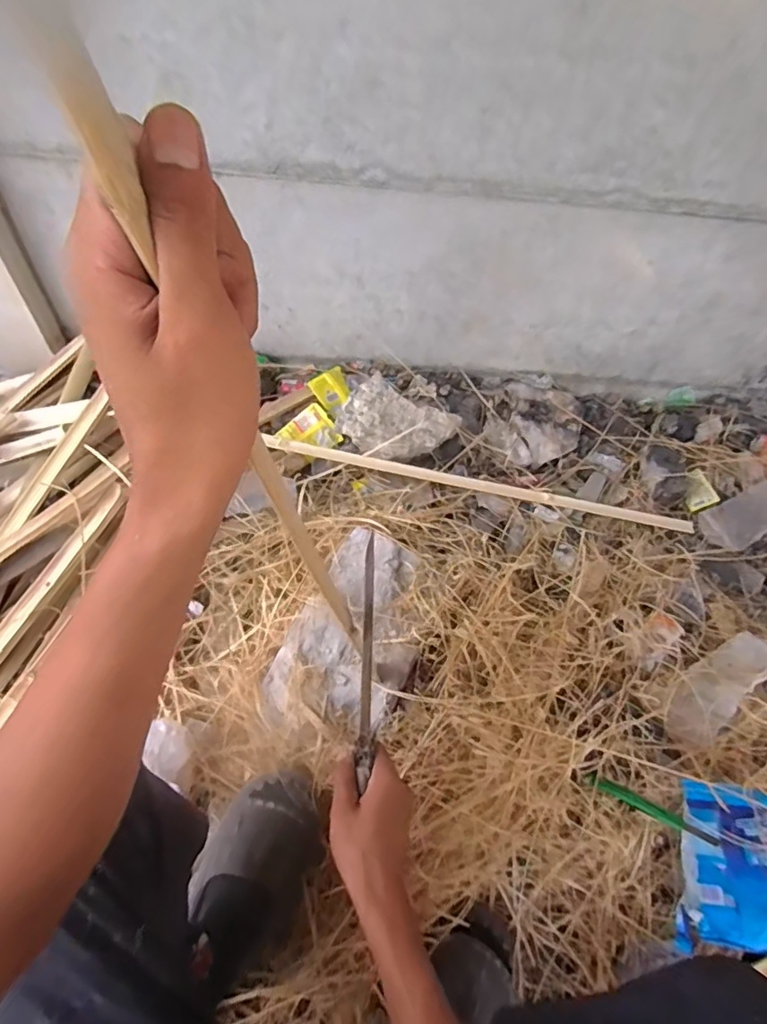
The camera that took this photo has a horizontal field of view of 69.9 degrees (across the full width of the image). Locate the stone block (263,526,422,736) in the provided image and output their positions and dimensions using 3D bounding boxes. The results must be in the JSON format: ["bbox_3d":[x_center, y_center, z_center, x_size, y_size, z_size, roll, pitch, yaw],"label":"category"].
[{"bbox_3d":[-0.036,0.190,0.887,0.194,0.053,0.324,24,57,11],"label":"stone block"}]

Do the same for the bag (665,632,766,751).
[{"bbox_3d":[0.561,0.291,0.914,0.262,0.046,0.091,-29,63,-22],"label":"bag"}]

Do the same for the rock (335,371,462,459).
[{"bbox_3d":[0.027,-0.179,1.150,0.215,0.083,0.166,27,58,13],"label":"rock"}]

